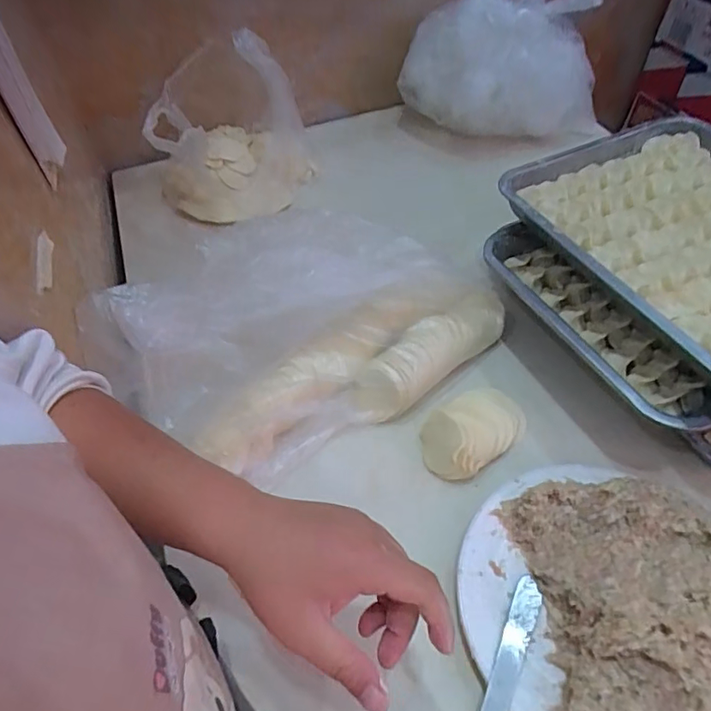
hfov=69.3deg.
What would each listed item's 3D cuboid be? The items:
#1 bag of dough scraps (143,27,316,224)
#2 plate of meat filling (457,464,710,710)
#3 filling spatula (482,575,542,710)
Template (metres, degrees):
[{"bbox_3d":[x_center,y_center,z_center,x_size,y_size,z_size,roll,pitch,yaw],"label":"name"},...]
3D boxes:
[{"bbox_3d":[-0.188,-0.320,0.720,0.200,0.188,0.202,-35,58,-21],"label":"bag of dough scraps"},{"bbox_3d":[0.188,0.180,0.390,0.202,0.058,0.204,-2,52,2],"label":"plate of meat filling"},{"bbox_3d":[0.113,0.233,0.382,0.019,0.004,0.143,23,51,18],"label":"filling spatula"}]

